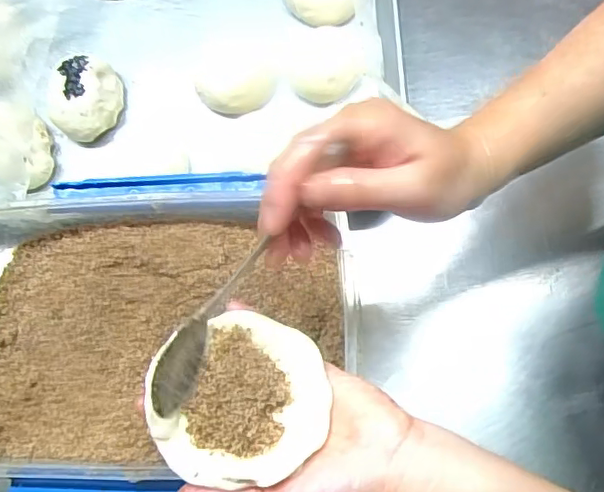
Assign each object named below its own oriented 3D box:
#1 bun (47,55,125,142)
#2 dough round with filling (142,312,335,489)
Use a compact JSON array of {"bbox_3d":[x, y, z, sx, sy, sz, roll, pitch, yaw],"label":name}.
[{"bbox_3d":[-0.214,-0.149,0.546,0.065,0.039,0.080,-9,71,2],"label":"bun"},{"bbox_3d":[-0.037,0.082,0.306,0.099,0.018,0.087,1,73,1],"label":"dough round with filling"}]

